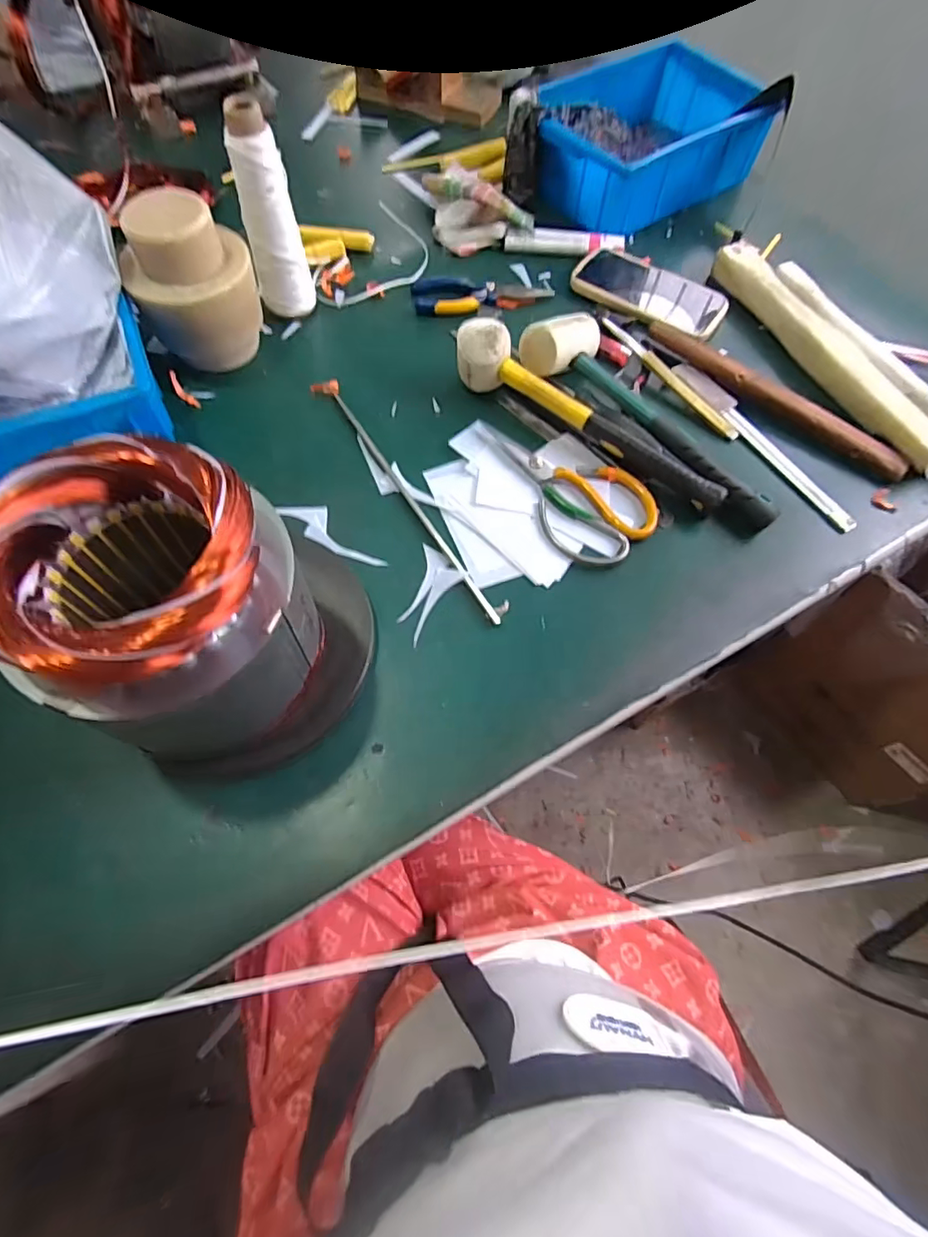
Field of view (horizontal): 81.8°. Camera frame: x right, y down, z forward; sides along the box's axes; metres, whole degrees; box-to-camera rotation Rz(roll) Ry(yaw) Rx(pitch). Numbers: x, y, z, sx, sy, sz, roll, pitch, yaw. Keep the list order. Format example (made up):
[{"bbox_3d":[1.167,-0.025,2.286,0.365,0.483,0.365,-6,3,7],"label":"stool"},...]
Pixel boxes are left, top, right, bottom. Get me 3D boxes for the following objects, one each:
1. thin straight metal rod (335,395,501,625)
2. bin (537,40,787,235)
[{"bbox_3d":[-0.049,-0.108,0.478,0.007,0.008,0.286,-29,70,-14],"label":"thin straight metal rod"},{"bbox_3d":[0.228,-0.614,0.680,0.291,0.077,0.200,-34,70,-17],"label":"bin"}]

